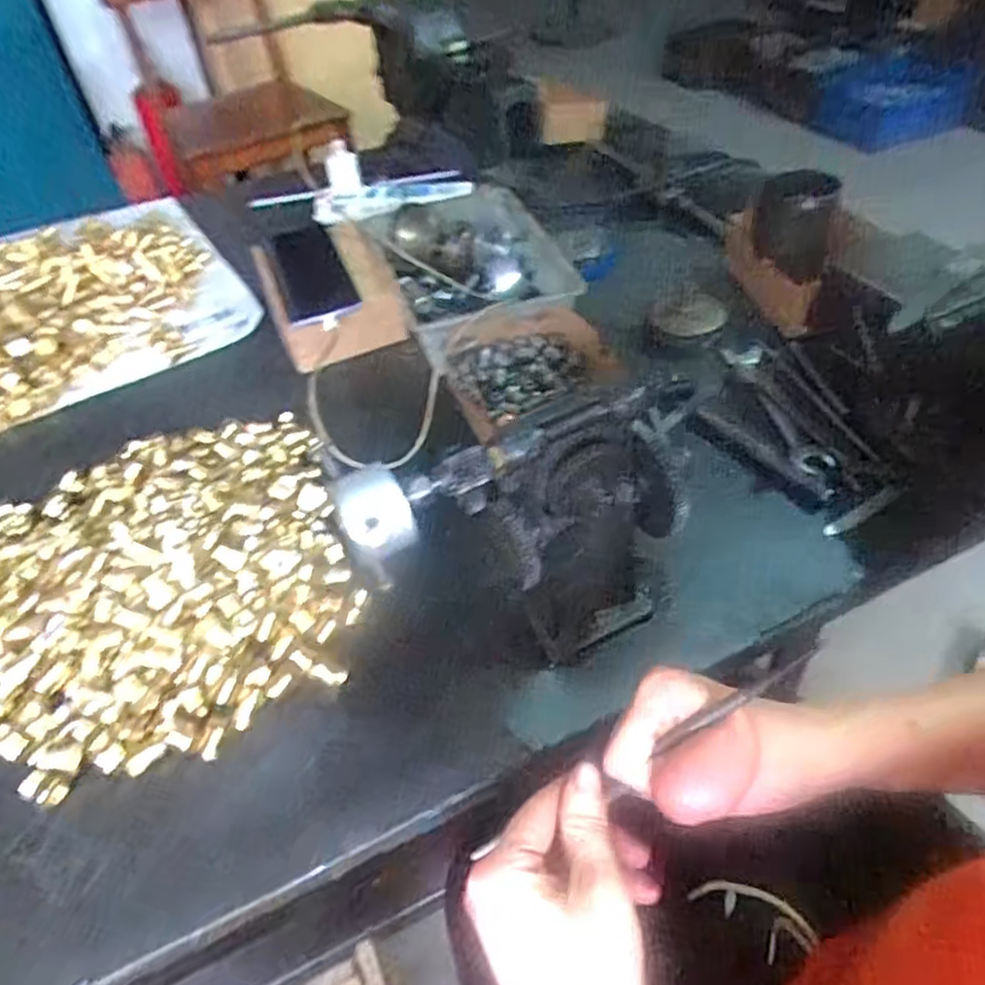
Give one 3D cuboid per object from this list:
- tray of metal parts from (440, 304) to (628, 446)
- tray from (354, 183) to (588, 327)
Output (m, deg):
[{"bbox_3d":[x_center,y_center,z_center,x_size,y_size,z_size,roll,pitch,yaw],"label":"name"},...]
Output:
[{"bbox_3d":[0.028,-0.118,0.675,0.150,0.040,0.105,-29,53,-20],"label":"tray of metal parts"},{"bbox_3d":[-0.032,-0.245,0.786,0.181,0.054,0.271,-21,50,-13],"label":"tray"}]

